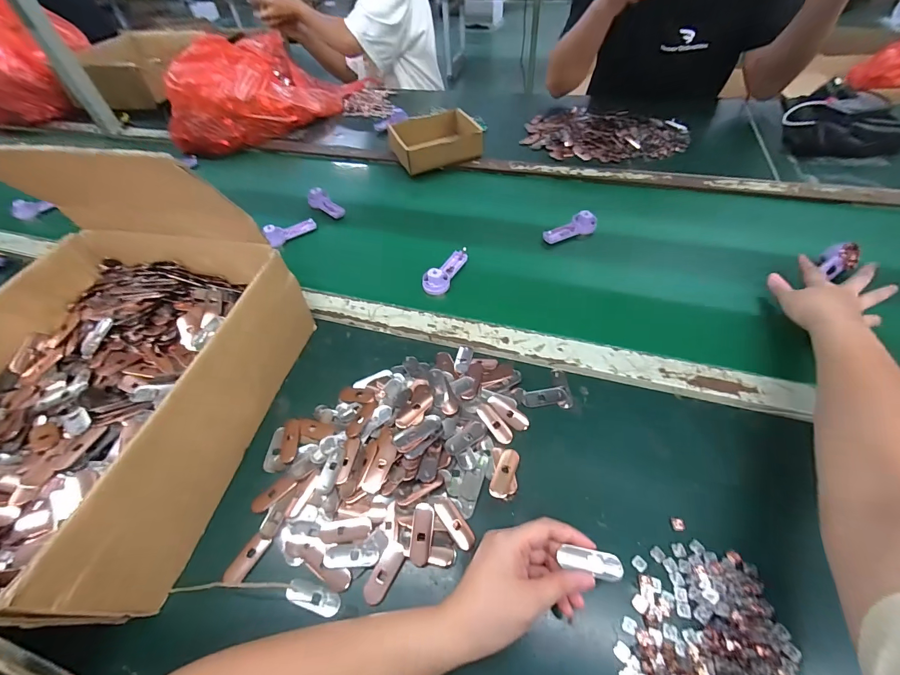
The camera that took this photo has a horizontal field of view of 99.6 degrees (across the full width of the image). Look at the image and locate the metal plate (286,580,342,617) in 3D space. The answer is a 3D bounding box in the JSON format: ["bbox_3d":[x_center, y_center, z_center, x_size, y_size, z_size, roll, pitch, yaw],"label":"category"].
[{"bbox_3d":[-0.121,0.230,0.336,0.050,0.005,0.018,13,56,14],"label":"metal plate"}]

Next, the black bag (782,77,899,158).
[{"bbox_3d":[0.775,-0.427,0.745,0.196,0.066,0.225,24,56,21],"label":"black bag"}]

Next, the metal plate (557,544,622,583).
[{"bbox_3d":[0.115,0.183,0.309,0.047,0.004,0.019,7,54,17],"label":"metal plate"}]

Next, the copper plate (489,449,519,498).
[{"bbox_3d":[0.056,0.139,0.391,0.019,0.004,0.050,18,57,17],"label":"copper plate"}]

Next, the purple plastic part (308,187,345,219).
[{"bbox_3d":[-0.235,-0.252,0.714,0.043,0.026,0.083,-36,59,-20],"label":"purple plastic part"}]

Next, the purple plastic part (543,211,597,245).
[{"bbox_3d":[0.196,-0.181,0.625,0.089,0.032,0.028,-17,54,-8],"label":"purple plastic part"}]

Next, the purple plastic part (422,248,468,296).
[{"bbox_3d":[-0.007,-0.106,0.578,0.037,0.028,0.102,17,57,16],"label":"purple plastic part"}]

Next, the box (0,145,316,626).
[{"bbox_3d":[-0.352,0.055,0.398,0.280,0.132,0.348,7,54,10],"label":"box"}]

